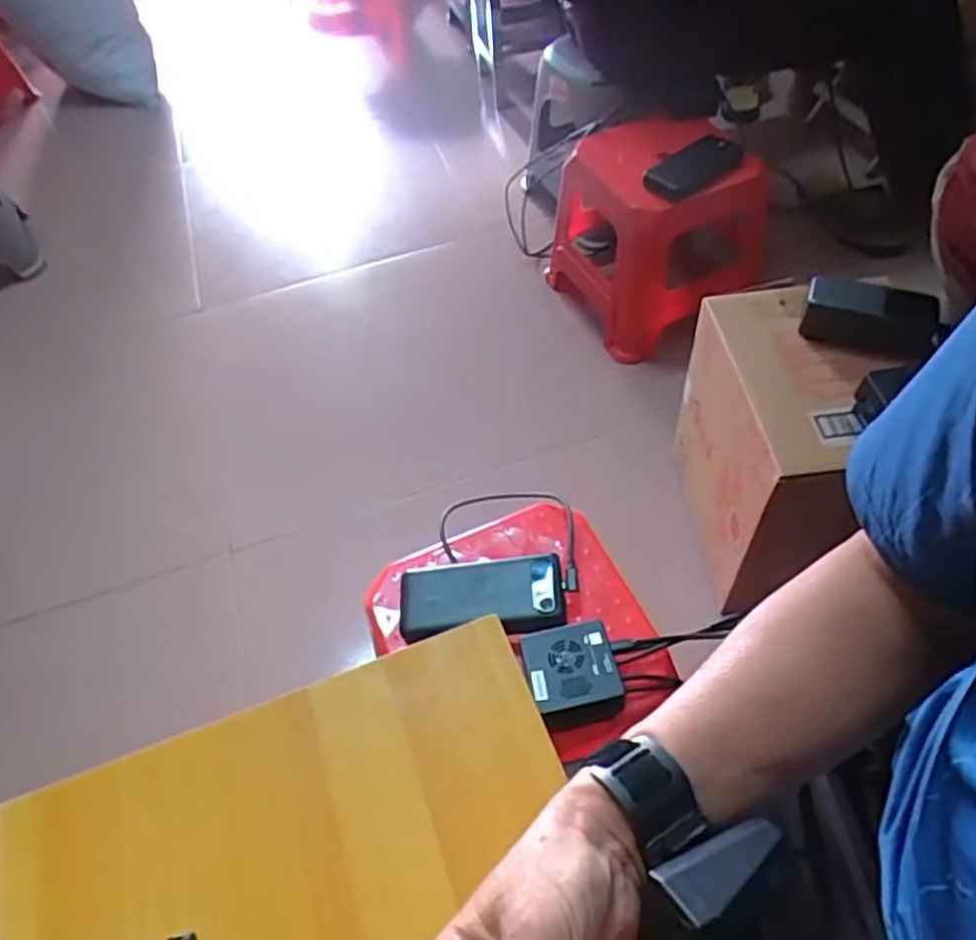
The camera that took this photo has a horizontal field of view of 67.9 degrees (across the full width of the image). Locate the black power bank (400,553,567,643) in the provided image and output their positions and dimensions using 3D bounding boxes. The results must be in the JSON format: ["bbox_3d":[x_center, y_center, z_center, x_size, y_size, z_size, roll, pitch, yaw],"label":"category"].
[{"bbox_3d":[-0.007,0.122,0.704,0.156,0.023,0.077,-5,53,2],"label":"black power bank"}]

